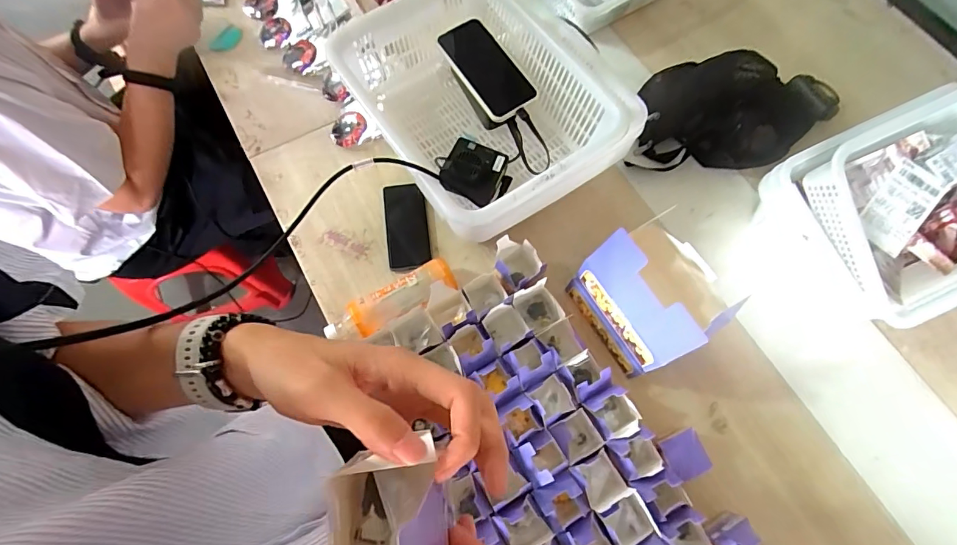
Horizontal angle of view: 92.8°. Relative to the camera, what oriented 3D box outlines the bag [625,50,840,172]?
[{"bbox_3d":[0.487,-0.302,0.864,0.385,0.087,0.217,0,70,-1],"label":"bag"}]

